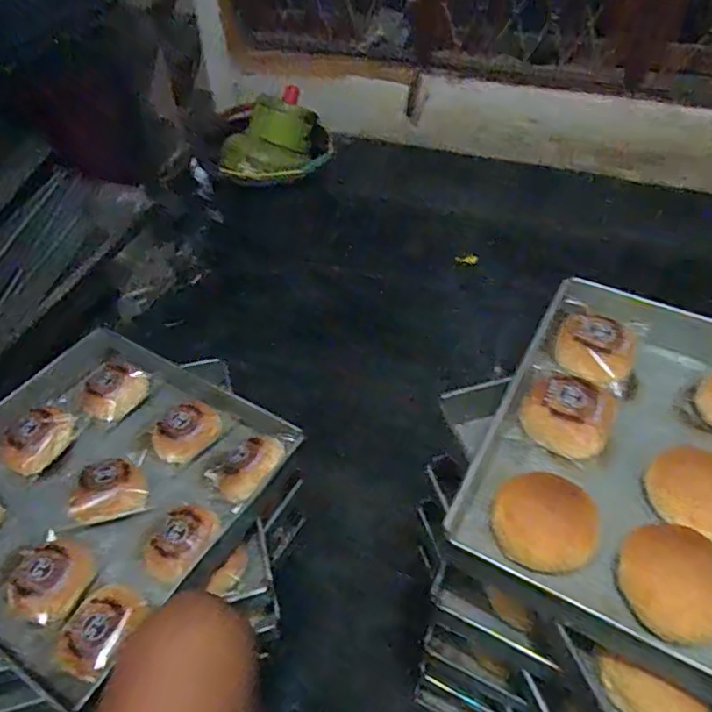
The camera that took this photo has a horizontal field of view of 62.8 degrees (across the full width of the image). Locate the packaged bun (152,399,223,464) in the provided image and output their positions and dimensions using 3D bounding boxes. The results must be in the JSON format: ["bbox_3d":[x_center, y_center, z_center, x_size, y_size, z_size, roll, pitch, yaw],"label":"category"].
[{"bbox_3d":[-0.243,0.103,0.830,0.098,0.037,0.069,-33,55,-26],"label":"packaged bun"}]

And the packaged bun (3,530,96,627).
[{"bbox_3d":[-0.366,0.258,0.691,0.099,0.035,0.090,-1,47,1],"label":"packaged bun"}]

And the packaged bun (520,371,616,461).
[{"bbox_3d":[0.229,0.063,0.636,0.095,0.045,0.085,25,52,22],"label":"packaged bun"}]

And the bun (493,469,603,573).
[{"bbox_3d":[0.176,0.156,0.542,0.096,0.048,0.079,21,51,19],"label":"bun"}]

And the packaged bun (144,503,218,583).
[{"bbox_3d":[-0.216,0.227,0.720,0.085,0.036,0.100,19,50,18],"label":"packaged bun"}]

